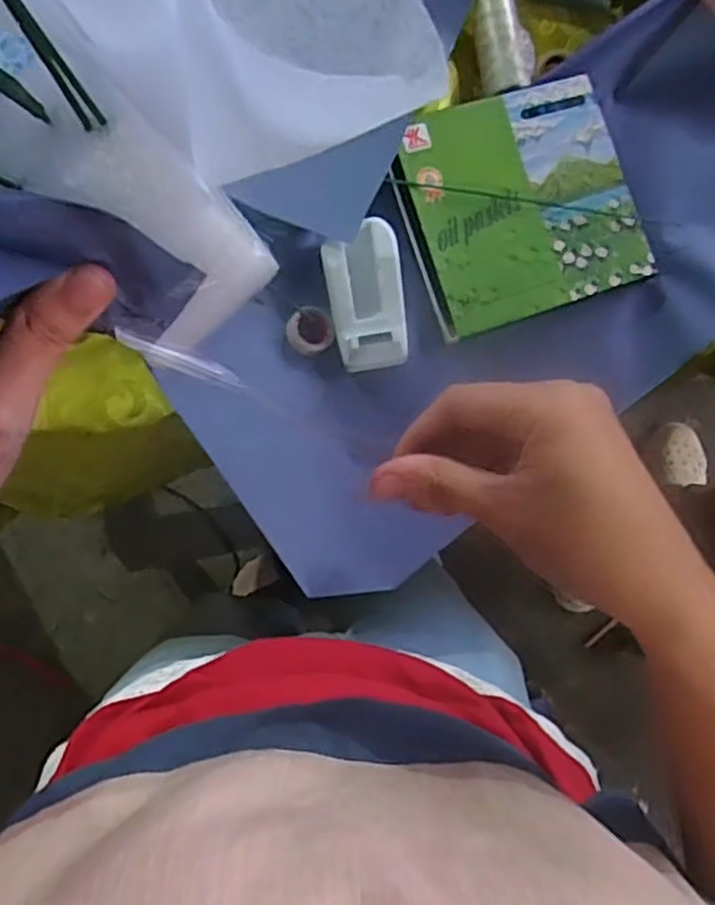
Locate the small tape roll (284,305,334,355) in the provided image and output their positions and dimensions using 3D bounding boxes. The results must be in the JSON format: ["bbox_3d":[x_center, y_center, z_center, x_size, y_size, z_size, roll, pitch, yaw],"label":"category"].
[{"bbox_3d":[-0.035,-0.090,0.534,0.035,0.015,0.035,1,83,-5],"label":"small tape roll"}]

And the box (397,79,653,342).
[{"bbox_3d":[0.125,-0.192,0.561,0.178,0.022,0.166,-18,85,-7],"label":"box"}]

